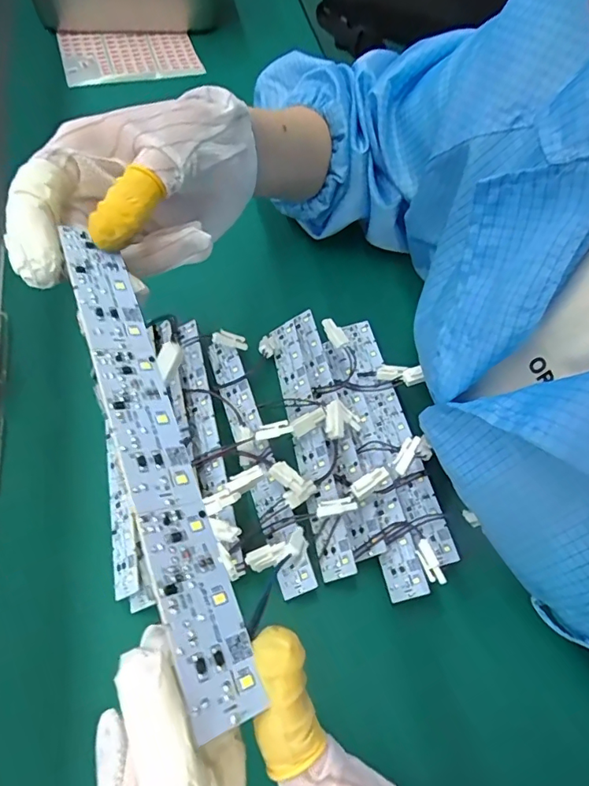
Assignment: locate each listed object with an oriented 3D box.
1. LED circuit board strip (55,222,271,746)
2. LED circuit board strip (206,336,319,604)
[{"bbox_3d":[-0.051,0.014,0.171,0.024,0.004,0.180,-4,58,-39],"label":"LED circuit board strip"},{"bbox_3d":[-0.026,0.039,0.335,0.021,0.011,0.188,-15,64,-12],"label":"LED circuit board strip"}]

